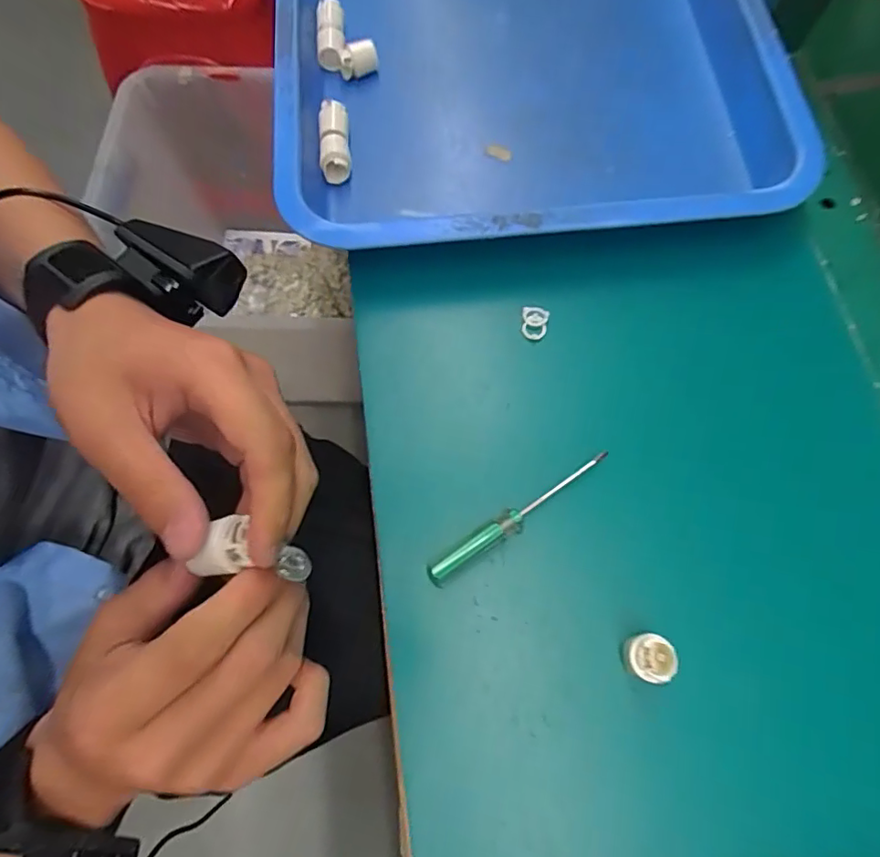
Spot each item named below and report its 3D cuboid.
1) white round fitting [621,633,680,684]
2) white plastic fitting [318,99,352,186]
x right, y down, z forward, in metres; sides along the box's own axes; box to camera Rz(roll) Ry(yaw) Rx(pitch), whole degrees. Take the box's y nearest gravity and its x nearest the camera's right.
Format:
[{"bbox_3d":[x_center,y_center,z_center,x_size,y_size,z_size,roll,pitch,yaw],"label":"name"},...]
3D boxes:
[{"bbox_3d":[0.100,0.110,0.266,0.024,0.011,0.021,13,71,4],"label":"white round fitting"},{"bbox_3d":[-0.072,-0.198,0.380,0.021,0.017,0.056,-6,71,-3],"label":"white plastic fitting"}]

